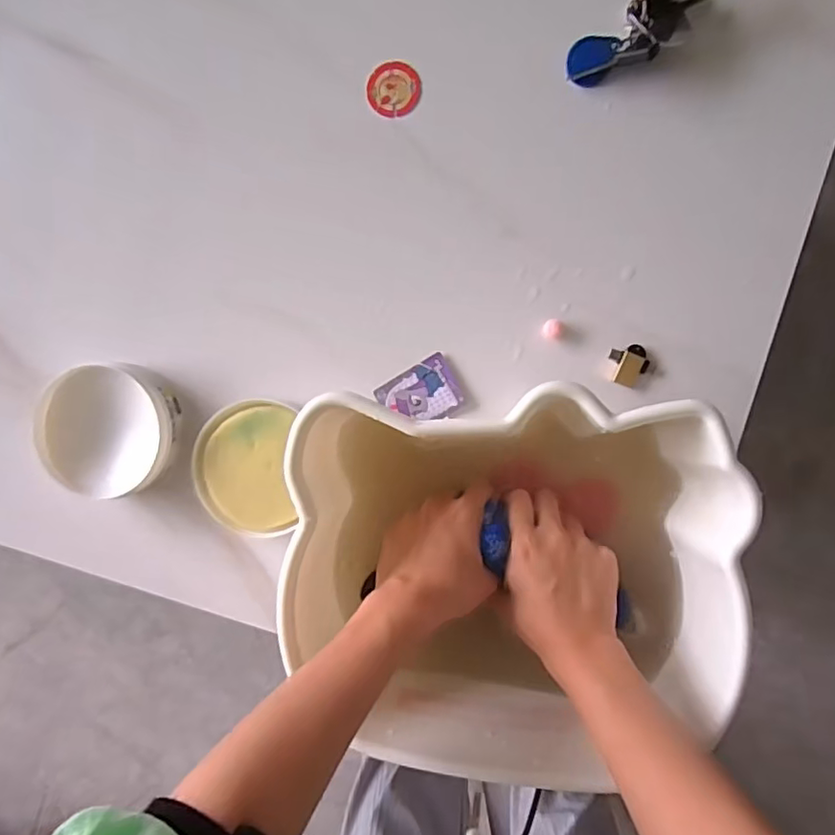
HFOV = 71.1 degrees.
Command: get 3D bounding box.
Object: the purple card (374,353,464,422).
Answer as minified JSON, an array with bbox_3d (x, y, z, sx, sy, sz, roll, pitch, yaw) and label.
[{"bbox_3d":[0.002,-0.016,0.442,0.059,0.004,0.044,-27,88,13],"label":"purple card"}]

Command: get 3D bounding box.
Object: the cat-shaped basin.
[{"bbox_3d":[0.056,0.093,0.385,0.256,0.118,0.224,4,95,6],"label":"cat-shaped basin"}]

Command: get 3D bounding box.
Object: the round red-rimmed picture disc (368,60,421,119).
[{"bbox_3d":[-0.017,-0.242,0.431,0.038,0.004,0.039,0,94,5],"label":"round red-rimmed picture disc"}]

